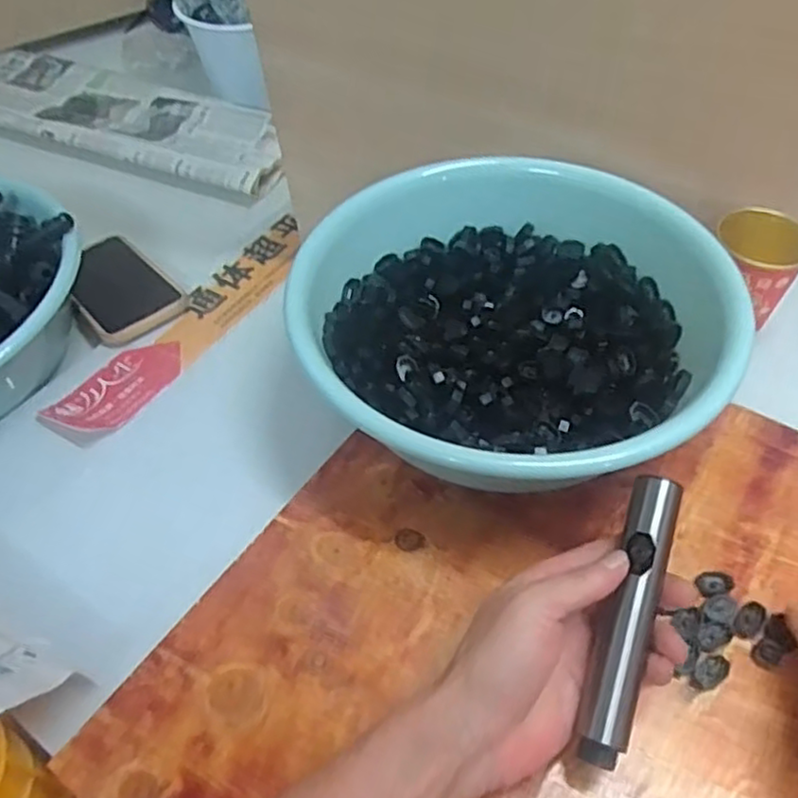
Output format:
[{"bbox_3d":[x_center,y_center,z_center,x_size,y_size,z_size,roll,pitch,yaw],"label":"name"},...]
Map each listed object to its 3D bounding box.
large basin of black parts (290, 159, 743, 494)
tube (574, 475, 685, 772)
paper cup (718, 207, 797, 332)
[{"bbox_3d":[0.076,-0.048,0.505,0.267,0.116,0.279,-1,50,1],"label":"large basin of black parts"},{"bbox_3d":[0.123,0.114,0.373,0.025,0.018,0.149,15,75,14],"label":"tube"},{"bbox_3d":[0.286,-0.100,0.572,0.067,0.083,0.064,-1,50,1],"label":"paper cup"}]

